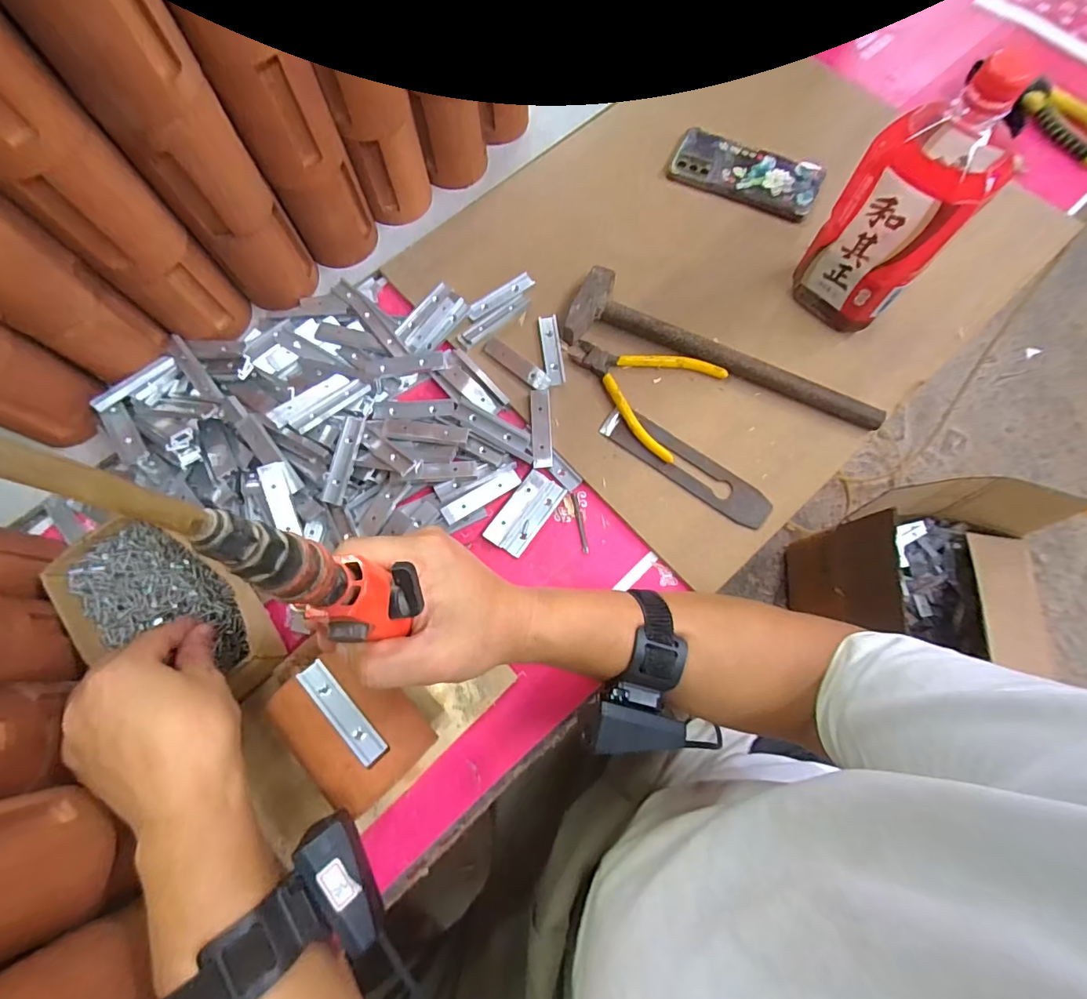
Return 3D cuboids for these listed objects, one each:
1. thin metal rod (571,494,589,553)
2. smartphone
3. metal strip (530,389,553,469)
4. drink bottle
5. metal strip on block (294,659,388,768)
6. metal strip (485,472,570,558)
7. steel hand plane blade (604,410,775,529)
[{"bbox_3d":[0.035,0.022,0.468,0.006,0.004,0.057,-11,76,-2],"label":"thin metal rod"},{"bbox_3d":[0.229,-0.372,0.564,0.163,0.012,0.077,24,77,7],"label":"smartphone"},{"bbox_3d":[-0.002,-0.069,0.485,0.019,0.010,0.076,-2,76,0],"label":"metal strip"},{"bbox_3d":[0.303,-0.246,0.425,0.094,0.206,0.088,35,79,9],"label":"drink bottle"},{"bbox_3d":[-0.141,0.149,0.347,0.082,0.004,0.018,43,52,14],"label":"metal strip on block"},{"bbox_3d":[-0.017,0.012,0.468,0.039,0.008,0.080,34,79,9],"label":"metal strip"},{"bbox_3d":[0.135,-0.033,0.474,0.173,0.005,0.039,36,83,12],"label":"steel hand plane blade"}]

